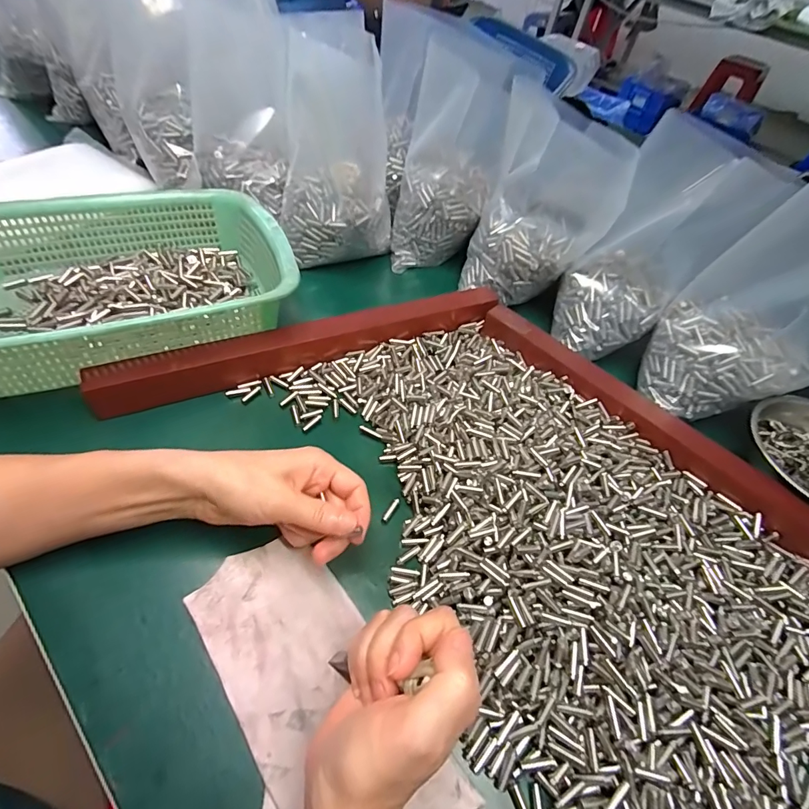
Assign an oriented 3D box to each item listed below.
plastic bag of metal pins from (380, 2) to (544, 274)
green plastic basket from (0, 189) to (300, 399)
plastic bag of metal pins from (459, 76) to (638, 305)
[{"bbox_3d":[0.048,-0.296,0.519,0.137,0.199,0.129,-4,54,-11],"label":"plastic bag of metal pins"},{"bbox_3d":[-0.263,-0.123,0.406,0.293,0.116,0.225,-23,62,-16],"label":"green plastic basket"},{"bbox_3d":[0.146,-0.215,0.466,0.132,0.177,0.101,12,53,1],"label":"plastic bag of metal pins"}]

